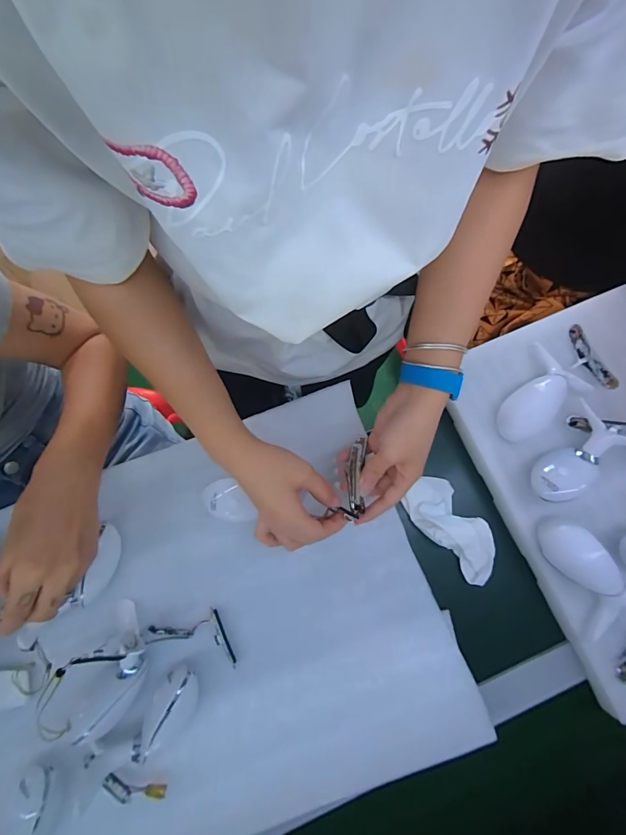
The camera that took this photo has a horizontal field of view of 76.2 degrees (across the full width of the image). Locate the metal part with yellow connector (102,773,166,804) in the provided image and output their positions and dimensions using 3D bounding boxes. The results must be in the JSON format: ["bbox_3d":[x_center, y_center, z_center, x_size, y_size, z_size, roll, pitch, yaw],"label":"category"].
[{"bbox_3d":[-0.164,0.343,0.365,0.055,0.011,0.021,18,80,3],"label":"metal part with yellow connector"}]

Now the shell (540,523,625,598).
[{"bbox_3d":[0.271,0.140,0.406,0.080,0.015,0.046,40,100,32],"label":"shell"}]

